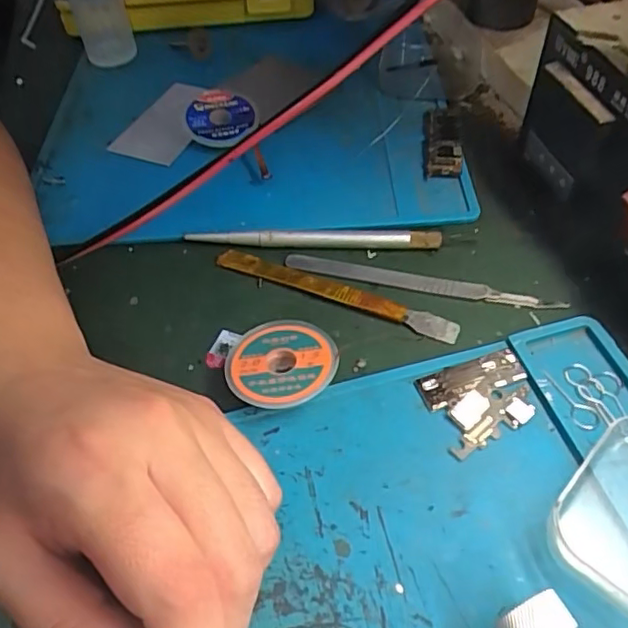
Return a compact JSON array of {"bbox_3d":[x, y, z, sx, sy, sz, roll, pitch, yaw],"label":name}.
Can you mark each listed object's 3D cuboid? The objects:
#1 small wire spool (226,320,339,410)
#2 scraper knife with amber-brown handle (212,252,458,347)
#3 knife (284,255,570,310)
[{"bbox_3d":[-0.013,0.021,0.243,0.044,0.014,0.040,-2,50,2],"label":"small wire spool"},{"bbox_3d":[0.008,-0.011,0.274,0.120,0.005,0.010,19,54,19],"label":"scraper knife with amber-brown handle"},{"bbox_3d":[0.049,-0.016,0.276,0.126,0.005,0.011,9,51,12],"label":"knife"}]

